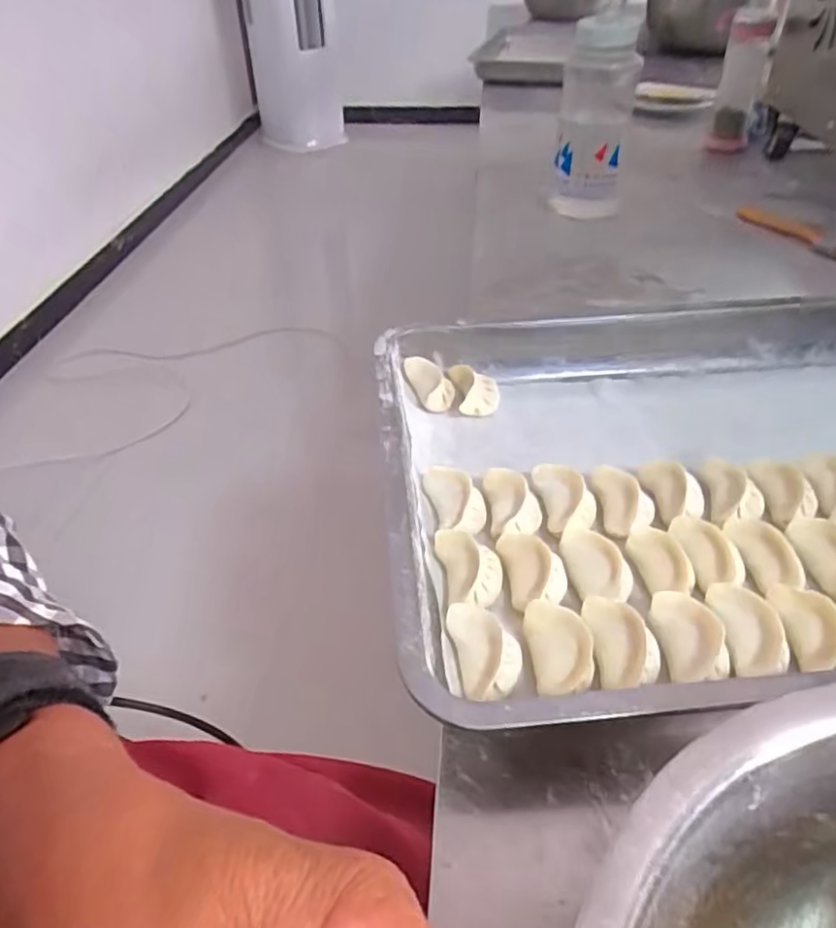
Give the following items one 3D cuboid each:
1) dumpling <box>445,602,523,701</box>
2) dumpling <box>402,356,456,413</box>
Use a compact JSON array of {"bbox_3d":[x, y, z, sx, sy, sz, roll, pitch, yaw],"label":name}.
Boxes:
[{"bbox_3d":[0.035,0.093,0.331,0.032,0.015,0.052,-9,42,-7],"label":"dumpling"},{"bbox_3d":[0.010,-0.066,0.526,0.030,0.028,0.043,-19,44,-18],"label":"dumpling"}]

